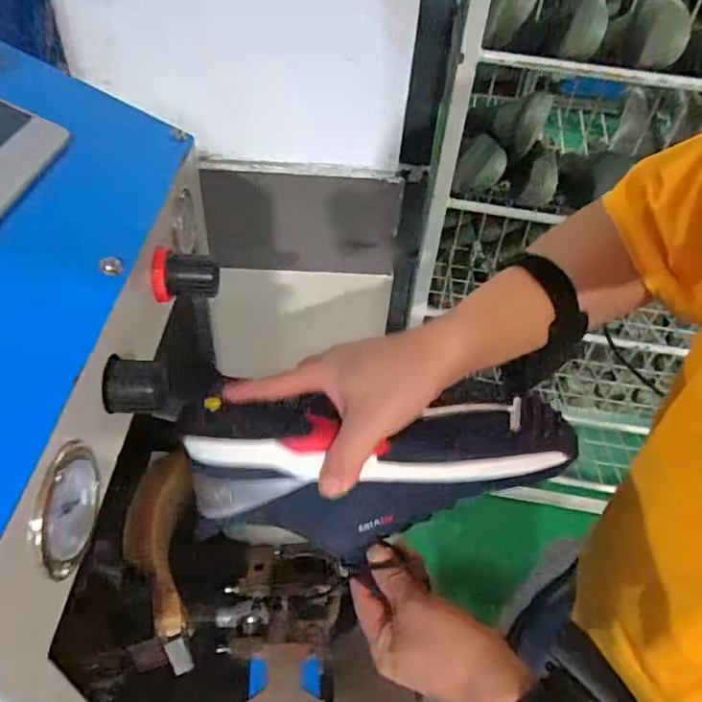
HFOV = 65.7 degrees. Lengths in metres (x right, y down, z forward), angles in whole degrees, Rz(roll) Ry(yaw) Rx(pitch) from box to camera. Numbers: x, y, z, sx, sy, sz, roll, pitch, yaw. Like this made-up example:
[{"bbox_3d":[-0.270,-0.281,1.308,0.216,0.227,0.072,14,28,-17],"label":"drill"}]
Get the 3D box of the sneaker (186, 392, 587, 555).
[{"bbox_3d":[0.019,0.086,0.413,0.291,0.091,0.089,-5,43,4],"label":"sneaker"}]

